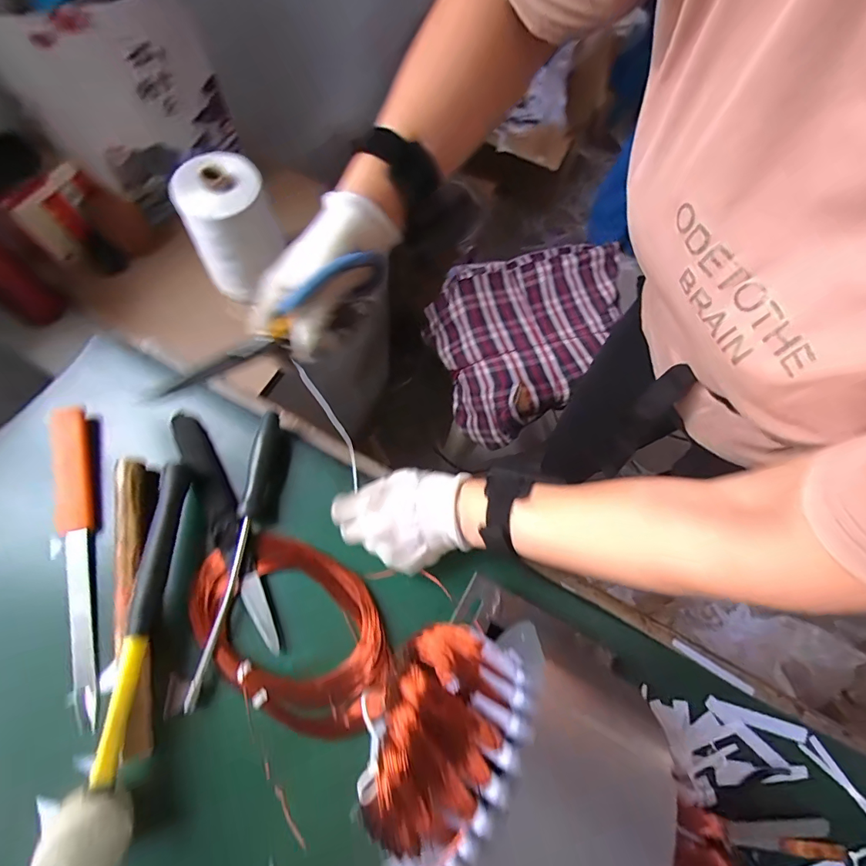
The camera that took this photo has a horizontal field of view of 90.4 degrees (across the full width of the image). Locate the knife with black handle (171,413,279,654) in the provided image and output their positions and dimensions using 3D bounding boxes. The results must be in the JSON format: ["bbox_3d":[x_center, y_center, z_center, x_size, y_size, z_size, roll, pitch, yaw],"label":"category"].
[{"bbox_3d":[-0.182,0.079,0.379,0.025,0.024,0.223,-26,74,-13],"label":"knife with black handle"}]

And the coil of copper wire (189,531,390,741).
[{"bbox_3d":[-0.119,0.161,0.363,0.182,0.013,0.120,38,72,9],"label":"coil of copper wire"}]

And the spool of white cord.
[{"bbox_3d":[-0.265,-0.270,0.573,0.110,0.148,0.087,-26,74,-13],"label":"spool of white cord"}]

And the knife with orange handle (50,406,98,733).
[{"bbox_3d":[-0.301,0.100,0.364,0.020,0.028,0.262,-15,72,-10],"label":"knife with orange handle"}]

